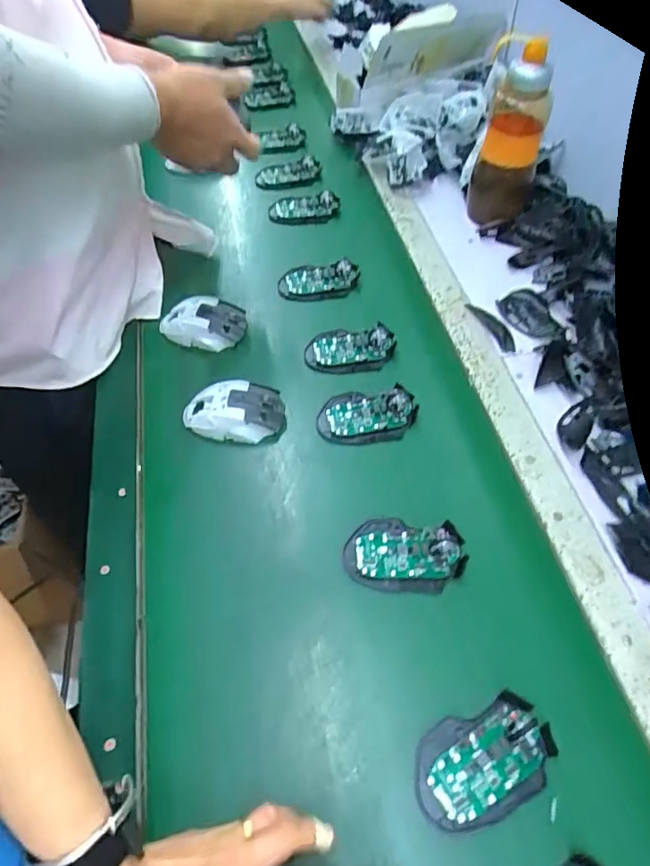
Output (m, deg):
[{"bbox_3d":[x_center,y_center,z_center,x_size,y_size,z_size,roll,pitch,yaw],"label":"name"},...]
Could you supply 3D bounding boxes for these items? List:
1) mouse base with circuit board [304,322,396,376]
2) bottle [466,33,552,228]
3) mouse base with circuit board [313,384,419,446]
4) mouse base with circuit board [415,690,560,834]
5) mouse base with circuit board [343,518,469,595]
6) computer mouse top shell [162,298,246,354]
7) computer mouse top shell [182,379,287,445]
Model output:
[{"bbox_3d":[0.031,-0.107,0.685,0.110,0.023,0.062,5,54,-2],"label":"mouse base with circuit board"},{"bbox_3d":[0.264,-0.411,0.769,0.086,0.243,0.068,16,54,7],"label":"bottle"},{"bbox_3d":[0.049,-0.020,0.619,0.111,0.020,0.066,4,54,-2],"label":"mouse base with circuit board"},{"bbox_3d":[0.125,0.255,0.417,0.113,0.023,0.070,-16,57,-16],"label":"mouse base with circuit board"},{"bbox_3d":[0.078,0.116,0.518,0.112,0.017,0.070,8,54,1],"label":"mouse base with circuit board"},{"bbox_3d":[-0.161,-0.146,0.706,0.115,0.032,0.069,12,55,9],"label":"computer mouse top shell"},{"bbox_3d":[-0.105,-0.026,0.617,0.118,0.035,0.065,2,54,2],"label":"computer mouse top shell"}]

